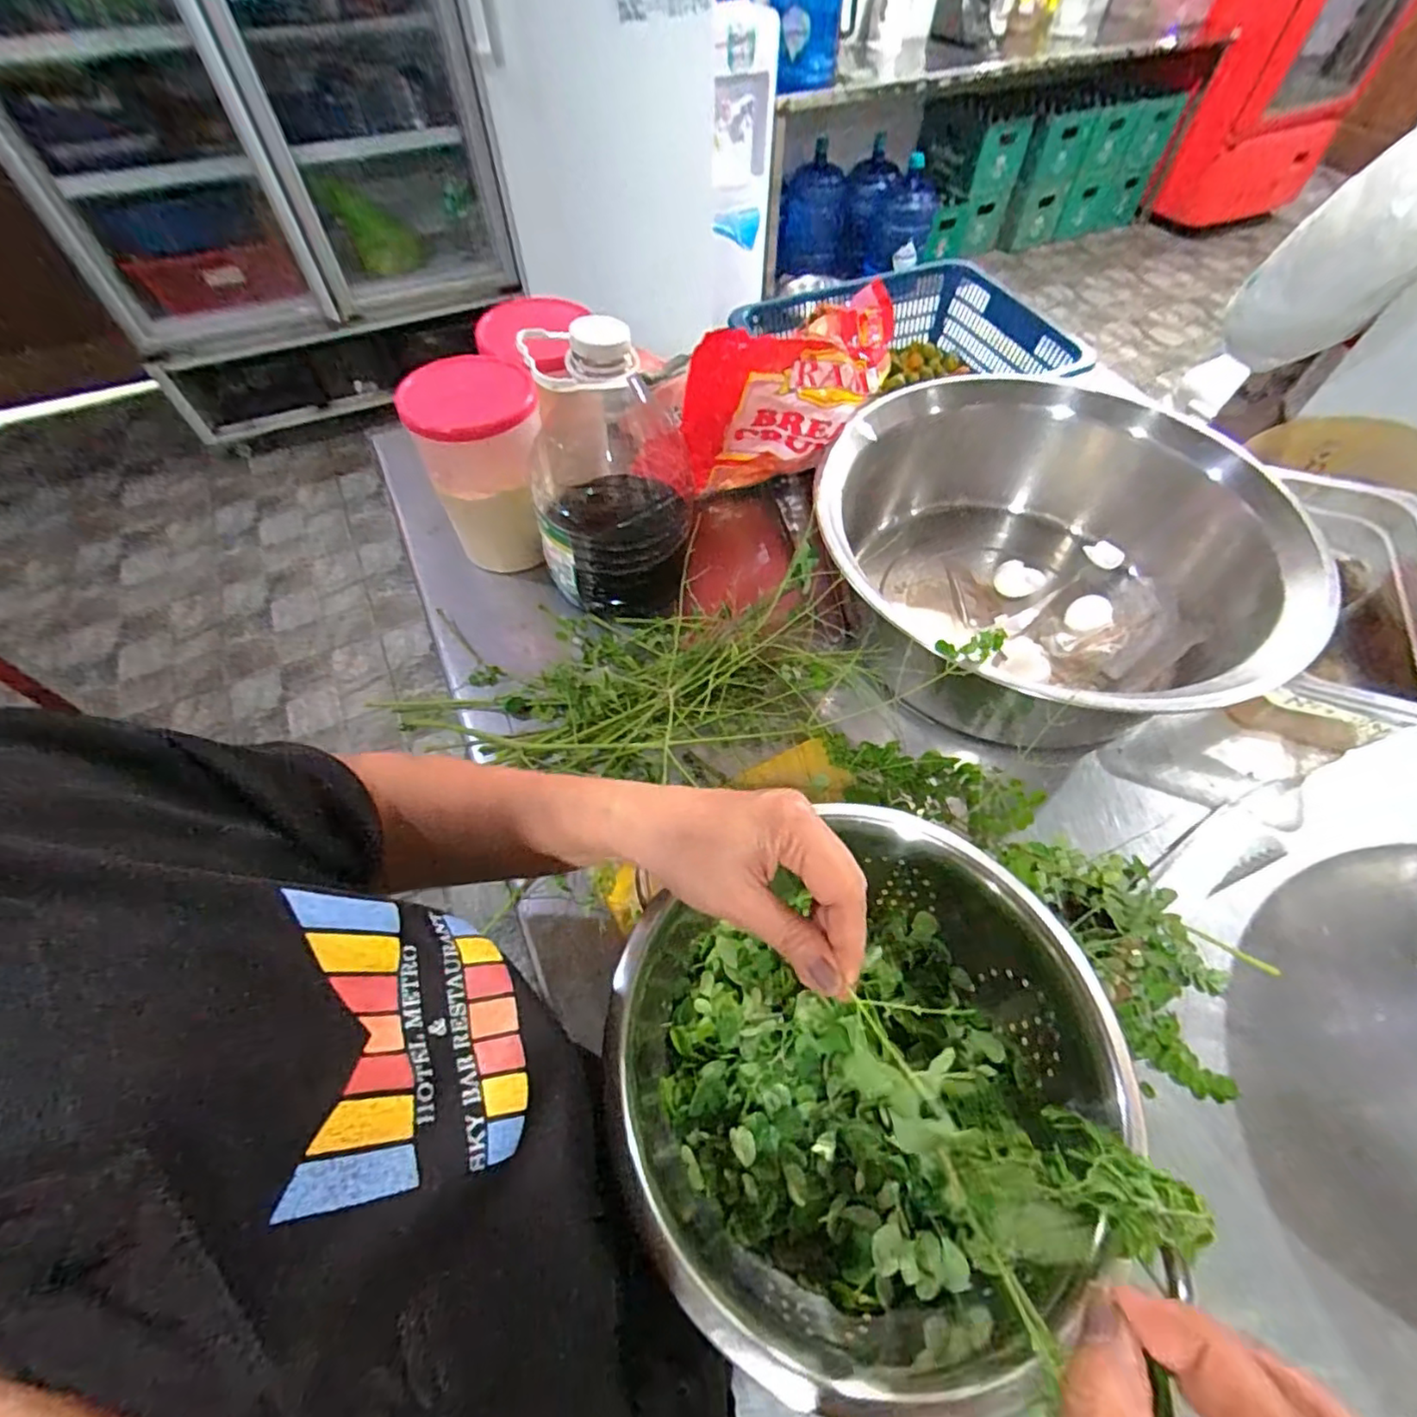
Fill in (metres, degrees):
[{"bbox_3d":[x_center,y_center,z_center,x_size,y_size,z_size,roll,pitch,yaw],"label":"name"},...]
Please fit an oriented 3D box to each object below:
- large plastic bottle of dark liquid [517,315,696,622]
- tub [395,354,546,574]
[{"bbox_3d":[-0.097,-0.244,0.631,0.155,0.277,0.181,0,57,0],"label":"large plastic bottle of dark liquid"},{"bbox_3d":[-0.229,-0.254,0.669,0.123,0.194,0.113,-14,58,-8],"label":"tub"}]

